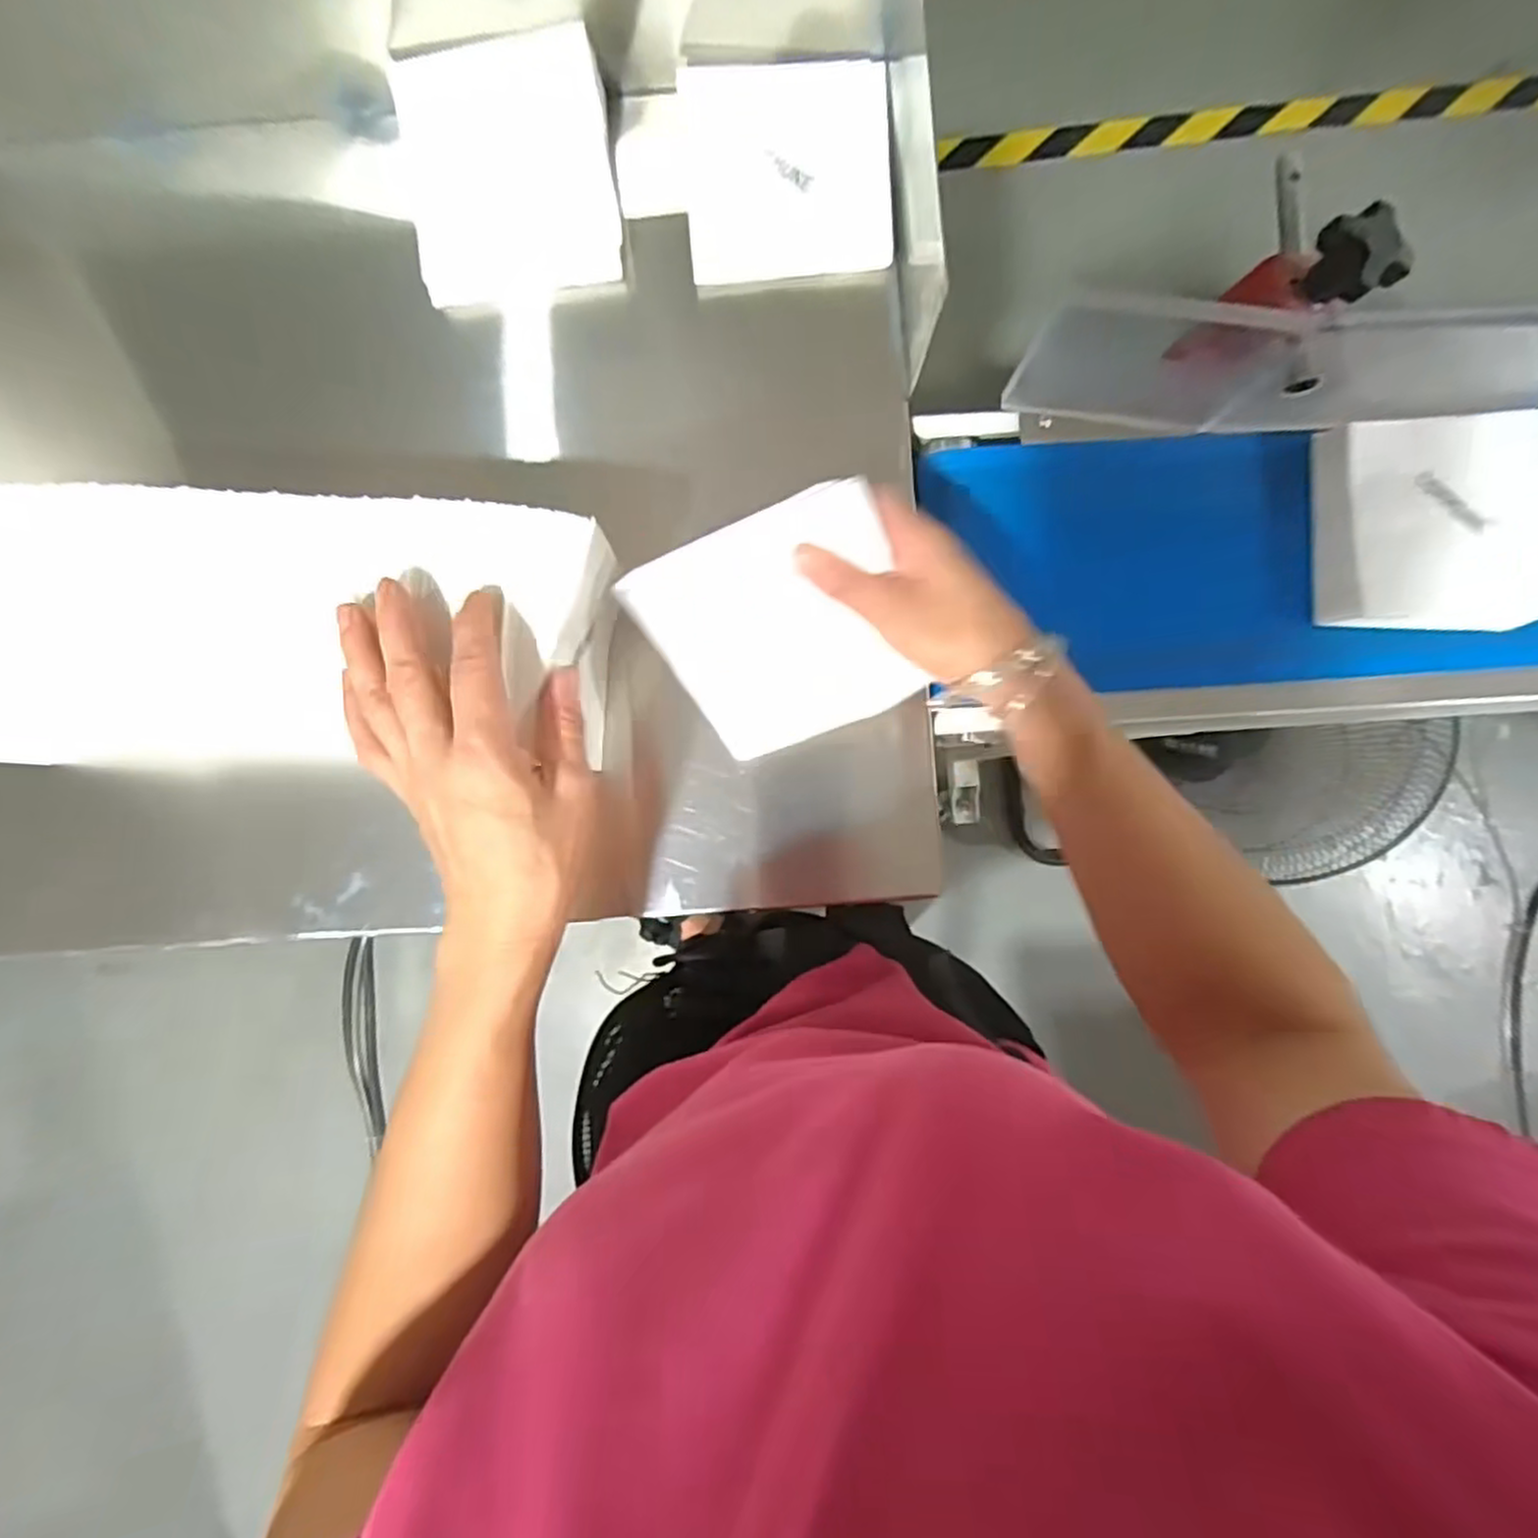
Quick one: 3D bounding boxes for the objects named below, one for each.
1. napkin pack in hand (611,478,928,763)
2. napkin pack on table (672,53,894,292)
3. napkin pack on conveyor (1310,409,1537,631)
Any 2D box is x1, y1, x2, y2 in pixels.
[{"bbox_3d":[0.009,-0.066,0.372,0.117,0.010,0.121,-22,122,11],"label":"napkin pack in hand"},{"bbox_3d":[0.011,-0.357,0.446,0.120,0.027,0.110,-3,89,0],"label":"napkin pack on table"},{"bbox_3d":[0.394,-0.142,0.439,0.123,0.029,0.119,-2,89,0],"label":"napkin pack on conveyor"}]

